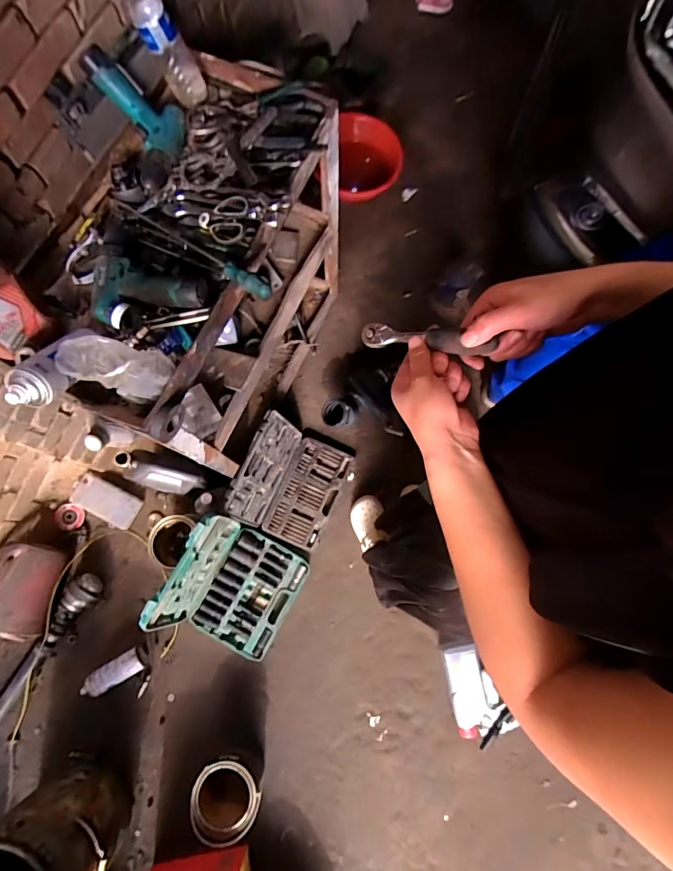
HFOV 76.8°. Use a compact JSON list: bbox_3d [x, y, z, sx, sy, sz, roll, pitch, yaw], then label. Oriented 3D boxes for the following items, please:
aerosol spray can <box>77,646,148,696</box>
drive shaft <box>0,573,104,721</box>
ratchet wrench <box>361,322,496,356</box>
[{"bbox_3d":[-0.654,0.697,1.239,0.190,0.057,0.071,-30,79,-9],"label":"aerosol spray can"},{"bbox_3d":[-0.921,0.798,1.178,0.121,0.106,0.854,25,76,4],"label":"drive shaft"},{"bbox_3d":[0.088,-0.100,0.431,0.148,0.017,0.022,14,70,40],"label":"ratchet wrench"}]

